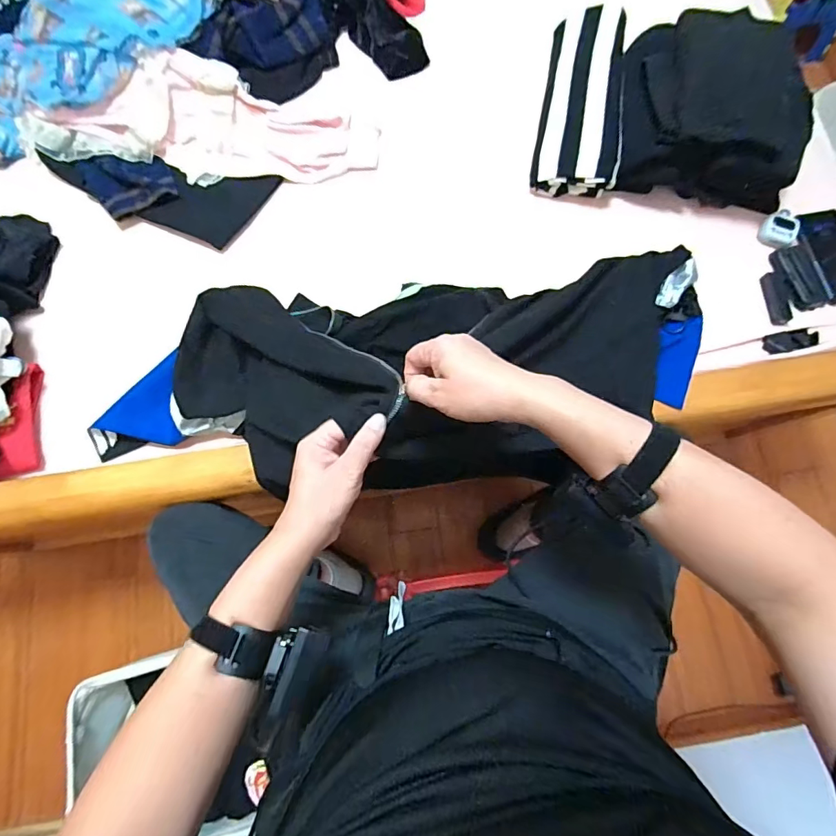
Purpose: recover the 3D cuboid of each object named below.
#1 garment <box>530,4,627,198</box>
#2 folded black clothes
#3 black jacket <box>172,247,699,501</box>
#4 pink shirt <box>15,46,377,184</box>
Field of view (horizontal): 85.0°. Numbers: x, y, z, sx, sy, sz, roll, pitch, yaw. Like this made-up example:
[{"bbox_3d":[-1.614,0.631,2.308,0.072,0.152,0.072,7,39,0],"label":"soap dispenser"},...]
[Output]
[{"bbox_3d":[0.279,-0.542,0.778,0.132,0.039,0.333,6,79,19],"label":"garment"},{"bbox_3d":[0.468,-0.489,0.732,0.273,0.152,0.234,14,77,3],"label":"folded black clothes"},{"bbox_3d":[0.041,-0.067,0.642,0.745,0.098,0.315,-6,77,1],"label":"black jacket"},{"bbox_3d":[-0.362,-0.495,0.760,0.573,0.098,0.164,4,77,0],"label":"pink shirt"}]

